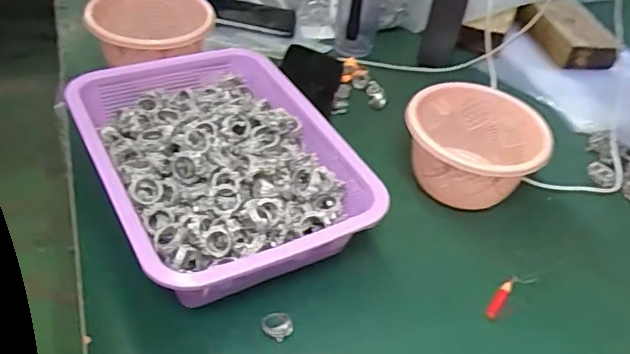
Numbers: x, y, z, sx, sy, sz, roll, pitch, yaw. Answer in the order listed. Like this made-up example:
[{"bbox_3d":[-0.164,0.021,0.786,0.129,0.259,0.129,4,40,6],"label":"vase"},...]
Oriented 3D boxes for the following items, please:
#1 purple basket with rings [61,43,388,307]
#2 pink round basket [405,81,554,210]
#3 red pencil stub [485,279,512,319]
[{"bbox_3d":[-0.090,-0.006,0.572,0.232,0.090,0.301,-20,48,-25],"label":"purple basket with rings"},{"bbox_3d":[0.171,-0.027,0.632,0.144,0.089,0.138,3,42,-3],"label":"pink round basket"},{"bbox_3d":[0.173,0.114,0.538,0.010,0.006,0.056,29,47,23],"label":"red pencil stub"}]

